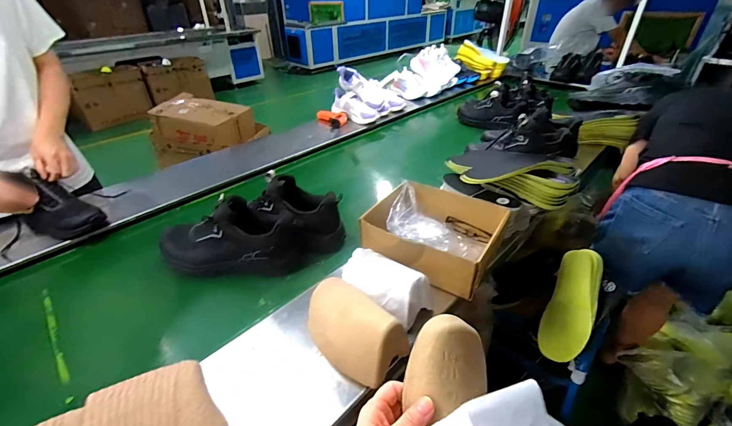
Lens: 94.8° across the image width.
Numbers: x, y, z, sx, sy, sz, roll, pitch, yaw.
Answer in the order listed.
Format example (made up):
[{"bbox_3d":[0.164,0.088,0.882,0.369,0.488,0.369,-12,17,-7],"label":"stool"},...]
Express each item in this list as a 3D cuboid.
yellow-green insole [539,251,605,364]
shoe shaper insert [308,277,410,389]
[{"bbox_3d":[0.529,0.224,0.857,0.101,0.054,0.319,21,64,28],"label":"yellow-green insole"},{"bbox_3d":[-0.018,0.191,0.563,0.186,0.121,0.063,31,7,40],"label":"shoe shaper insert"}]

